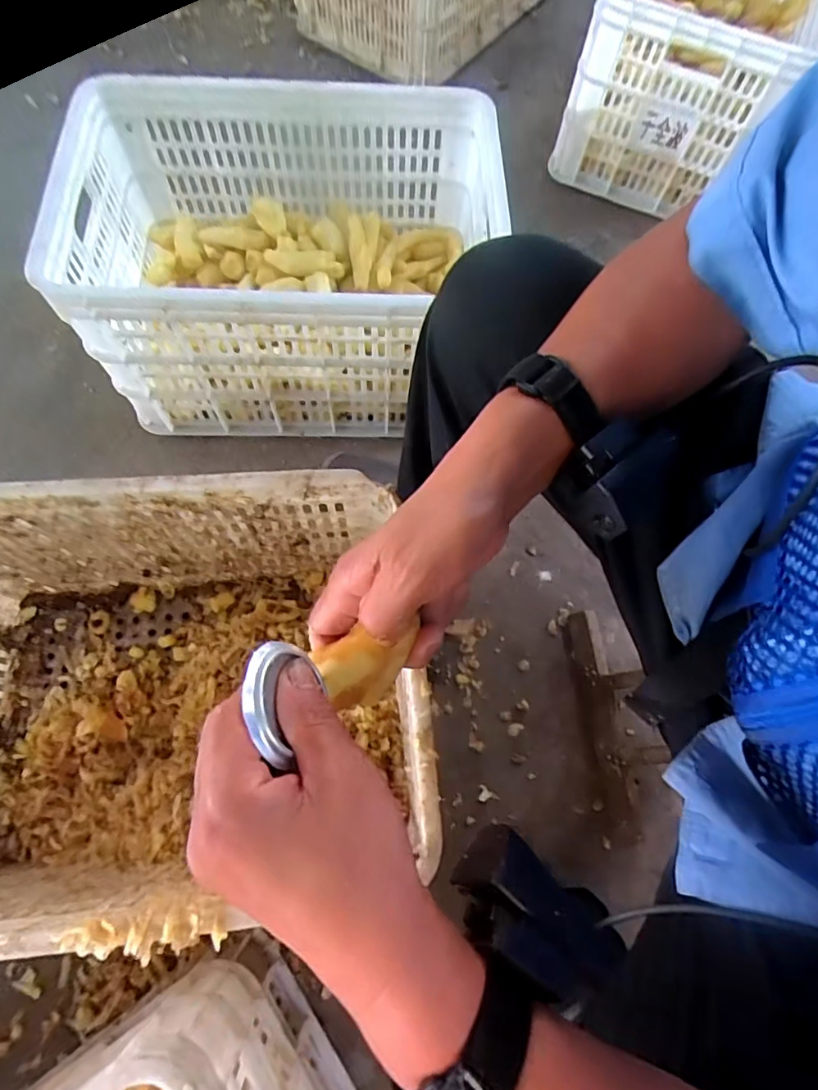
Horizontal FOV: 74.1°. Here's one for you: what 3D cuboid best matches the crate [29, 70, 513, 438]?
[{"bbox_3d":[-0.151,-0.380,0.748,0.504,0.274,0.367,1,70,-2],"label":"crate"}]

